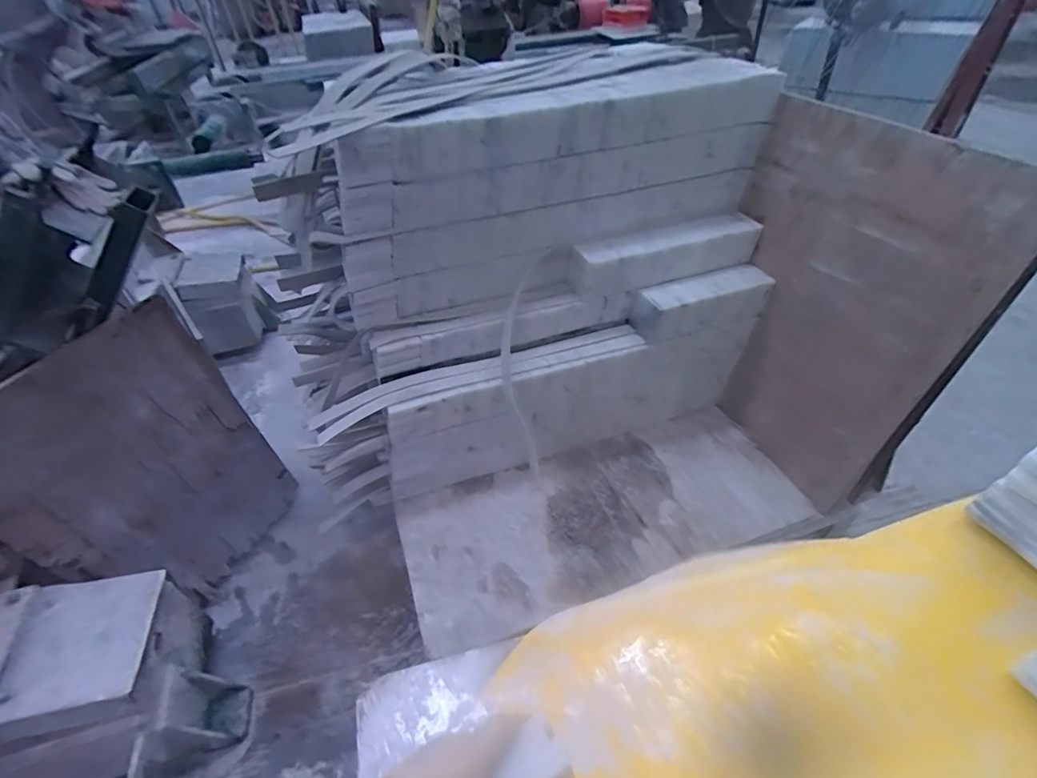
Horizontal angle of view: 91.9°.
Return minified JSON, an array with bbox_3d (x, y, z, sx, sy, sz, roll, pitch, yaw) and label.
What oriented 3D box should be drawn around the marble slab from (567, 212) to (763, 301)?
[{"bbox_3d":[0.367,-0.336,1.261,0.476,0.093,0.093,-13,44,-10],"label":"marble slab"}]

